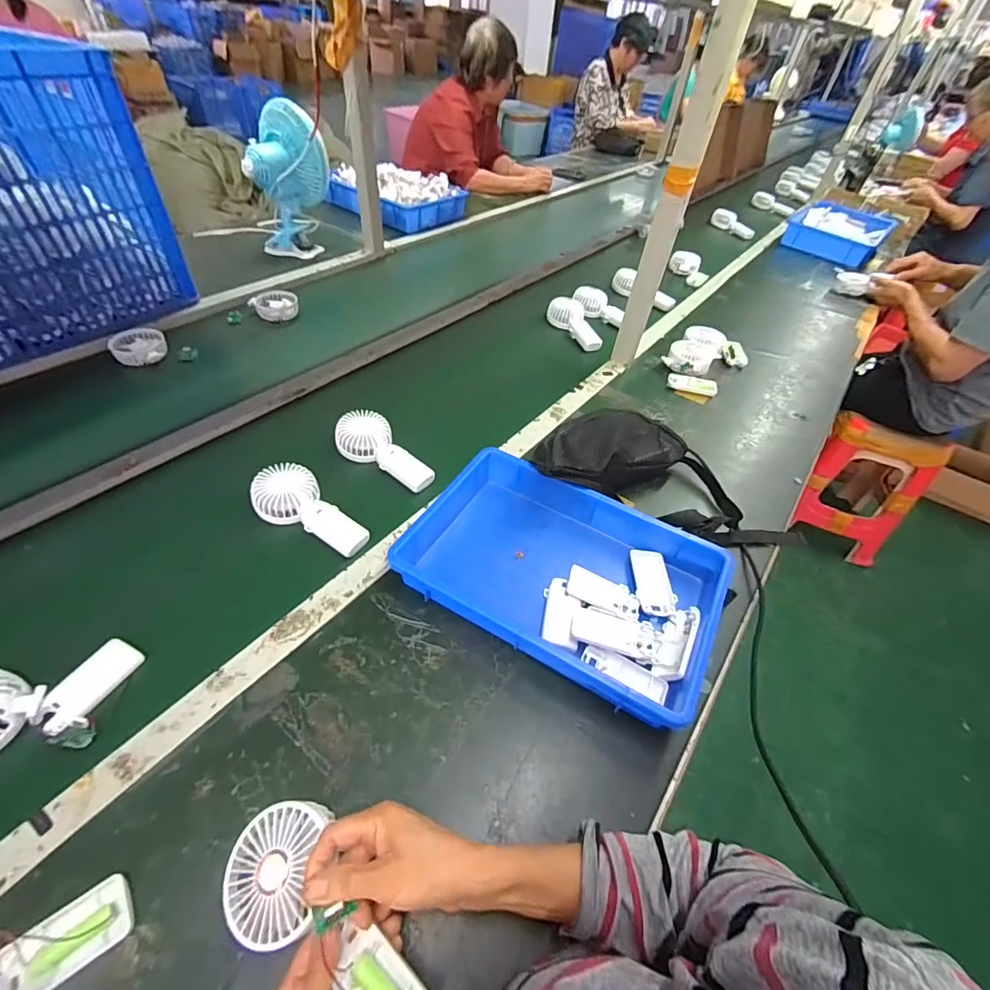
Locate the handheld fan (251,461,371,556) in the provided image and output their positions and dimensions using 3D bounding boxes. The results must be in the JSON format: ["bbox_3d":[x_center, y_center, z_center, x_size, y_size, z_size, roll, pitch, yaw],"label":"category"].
[{"bbox_3d":[-0.254,0.022,0.639,0.180,0.040,0.082,32,49,7],"label":"handheld fan"}]

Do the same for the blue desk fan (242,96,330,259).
[{"bbox_3d":[-0.526,-0.798,1.196,0.191,0.311,0.162,-9,49,-15],"label":"blue desk fan"}]

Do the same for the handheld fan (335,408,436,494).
[{"bbox_3d":[-0.172,-0.073,0.734,0.178,0.054,0.079,24,47,17],"label":"handheld fan"}]

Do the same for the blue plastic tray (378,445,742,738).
[{"bbox_3d":[0.084,0.095,0.582,0.357,0.063,0.236,25,48,18],"label":"blue plastic tray"}]

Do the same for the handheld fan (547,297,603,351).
[{"bbox_3d":[0.186,-0.405,1.085,0.078,0.047,0.179,-8,47,-15],"label":"handheld fan"}]

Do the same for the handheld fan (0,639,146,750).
[{"bbox_3d":[-0.454,0.208,0.447,0.179,0.041,0.103,-8,45,-33],"label":"handheld fan"}]

